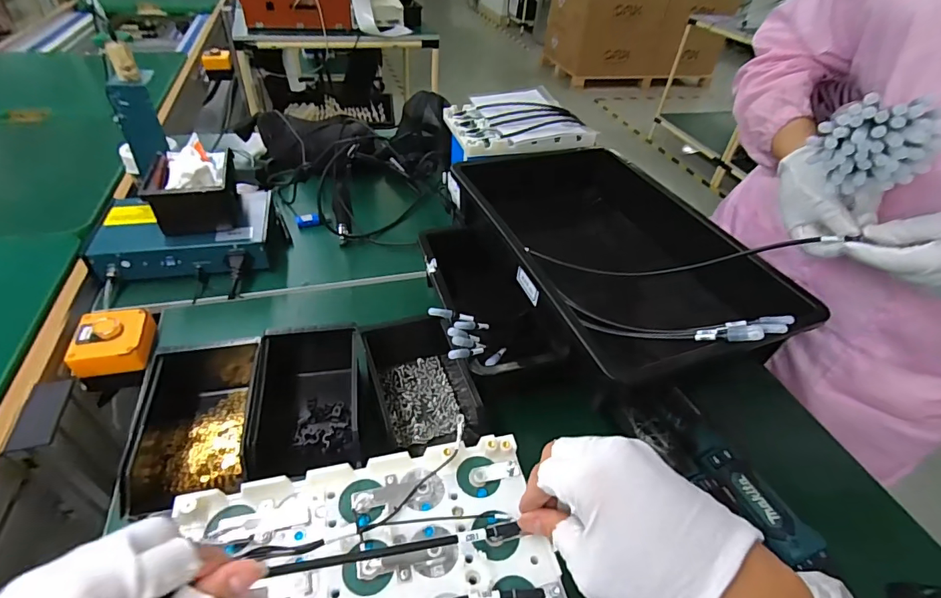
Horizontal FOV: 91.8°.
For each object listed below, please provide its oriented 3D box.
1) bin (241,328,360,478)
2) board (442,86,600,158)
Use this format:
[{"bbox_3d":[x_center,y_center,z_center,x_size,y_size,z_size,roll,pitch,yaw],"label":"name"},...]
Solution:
[{"bbox_3d":[-0.172,0.111,0.506,0.107,0.076,0.186,-5,43,-11],"label":"bin"},{"bbox_3d":[0.084,-0.325,0.840,0.238,0.031,0.227,-11,44,-17],"label":"board"}]

